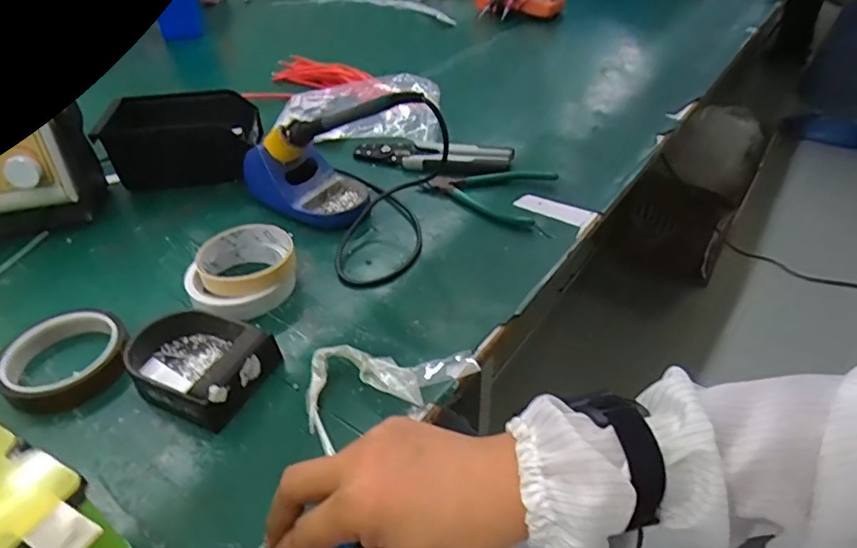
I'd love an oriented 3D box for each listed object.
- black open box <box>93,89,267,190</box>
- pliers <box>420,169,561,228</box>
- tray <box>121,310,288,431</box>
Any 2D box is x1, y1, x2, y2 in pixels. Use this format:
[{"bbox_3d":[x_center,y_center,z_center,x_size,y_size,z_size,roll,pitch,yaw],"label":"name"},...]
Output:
[{"bbox_3d":[-0.291,-0.163,0.666,0.164,0.078,0.107,-2,40,0],"label":"black open box"},{"bbox_3d":[0.063,-0.100,0.619,0.142,0.019,0.095,15,43,20],"label":"pliers"},{"bbox_3d":[-0.180,0.063,0.418,0.109,0.036,0.084,18,44,22],"label":"tray"}]

